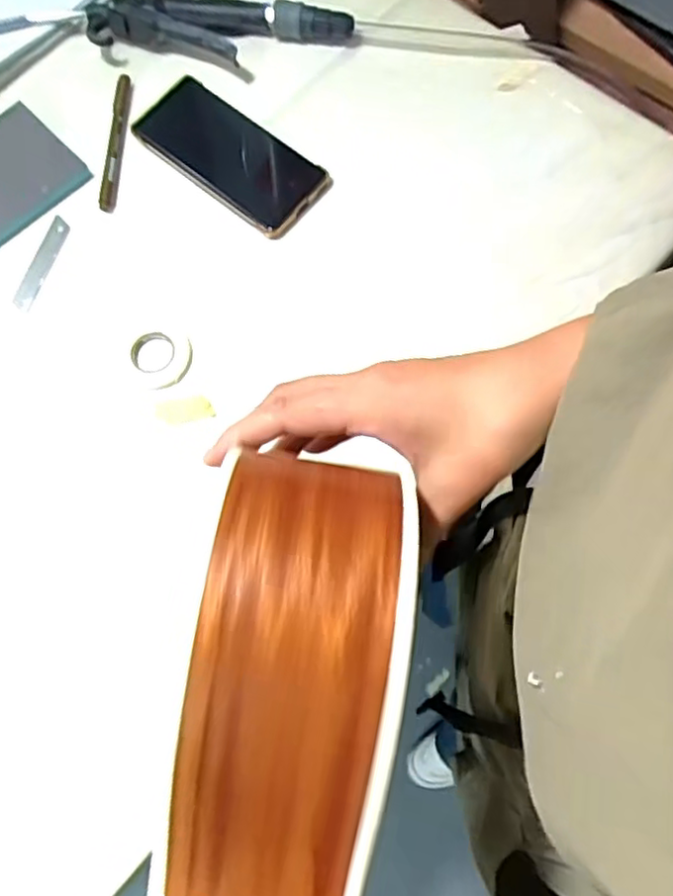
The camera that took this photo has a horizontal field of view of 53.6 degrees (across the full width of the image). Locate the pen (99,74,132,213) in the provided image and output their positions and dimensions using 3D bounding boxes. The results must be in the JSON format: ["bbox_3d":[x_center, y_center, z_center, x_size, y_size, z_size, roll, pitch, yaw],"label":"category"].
[{"bbox_3d":[-0.188,-0.262,0.569,0.013,0.007,0.131,3,73,3],"label":"pen"}]

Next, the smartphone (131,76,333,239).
[{"bbox_3d":[-0.090,-0.248,0.562,0.164,0.011,0.075,37,77,12],"label":"smartphone"}]

